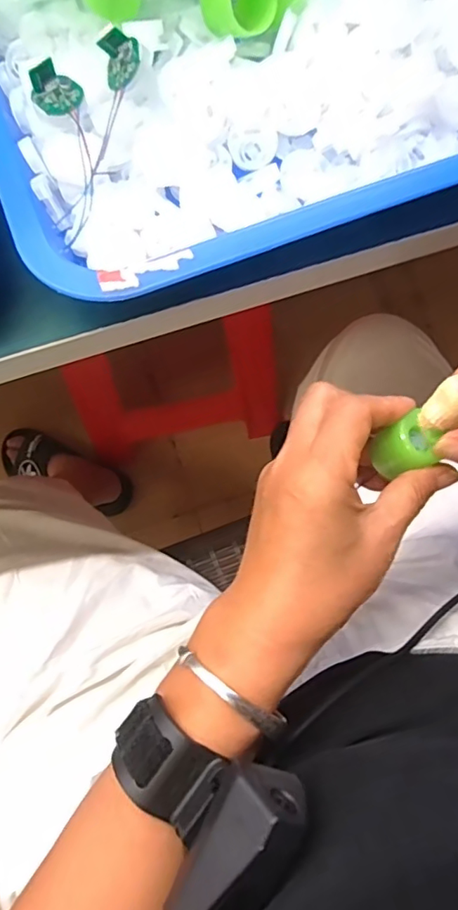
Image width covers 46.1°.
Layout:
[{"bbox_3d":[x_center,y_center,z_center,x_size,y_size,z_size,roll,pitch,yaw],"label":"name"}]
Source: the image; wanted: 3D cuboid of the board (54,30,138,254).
[{"bbox_3d":[-0.064,-0.155,0.266,0.022,0.022,0.110,13,85,4],"label":"board"}]

